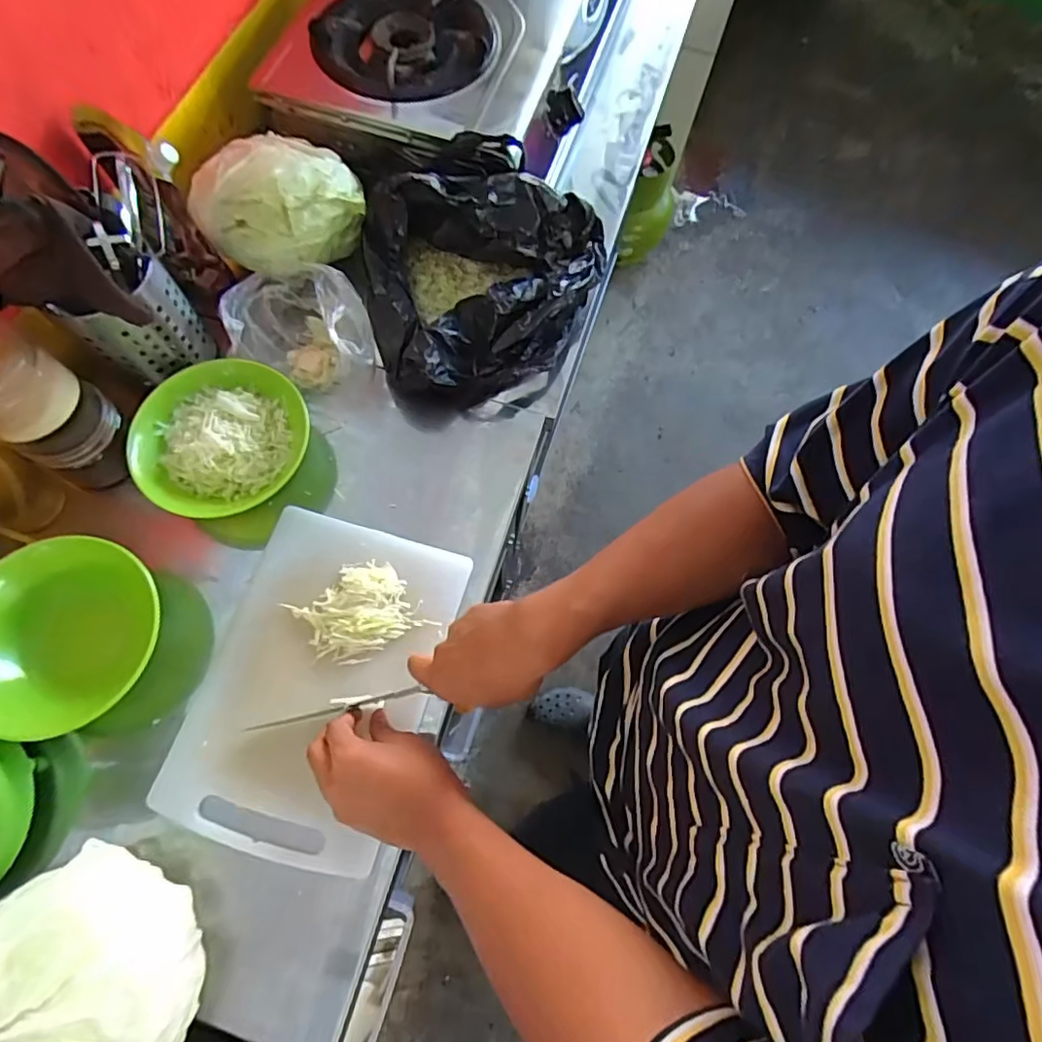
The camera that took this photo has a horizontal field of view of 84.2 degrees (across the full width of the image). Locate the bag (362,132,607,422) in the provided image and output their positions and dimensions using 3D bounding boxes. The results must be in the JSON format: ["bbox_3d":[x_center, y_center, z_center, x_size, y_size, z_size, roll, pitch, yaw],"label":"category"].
[{"bbox_3d":[-0.050,-0.274,0.646,0.231,0.131,0.280,29,71,8],"label":"bag"}]

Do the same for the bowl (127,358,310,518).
[{"bbox_3d":[-0.310,-0.086,0.588,0.144,0.050,0.166,31,71,8],"label":"bowl"}]

